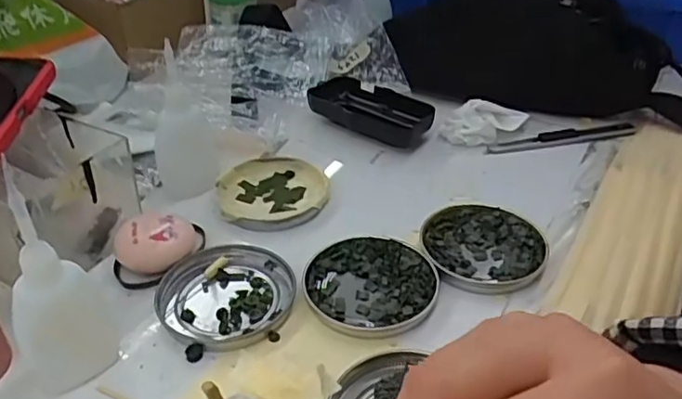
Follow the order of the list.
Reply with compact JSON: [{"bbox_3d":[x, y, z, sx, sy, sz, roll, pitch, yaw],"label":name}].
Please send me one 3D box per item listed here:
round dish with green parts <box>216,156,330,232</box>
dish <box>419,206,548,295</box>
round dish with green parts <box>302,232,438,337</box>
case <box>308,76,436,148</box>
[{"bbox_3d":[-0.050,-0.005,0.449,0.080,0.012,0.076,0,36,0],"label":"round dish with green parts"},{"bbox_3d":[0.091,0.029,0.396,0.075,0.011,0.075,0,36,0],"label":"dish"},{"bbox_3d":[0.017,0.050,0.370,0.077,0.010,0.075,0,36,0],"label":"round dish with green parts"},{"bbox_3d":[0.025,-0.075,0.529,0.106,0.025,0.051,22,42,28],"label":"case"}]

